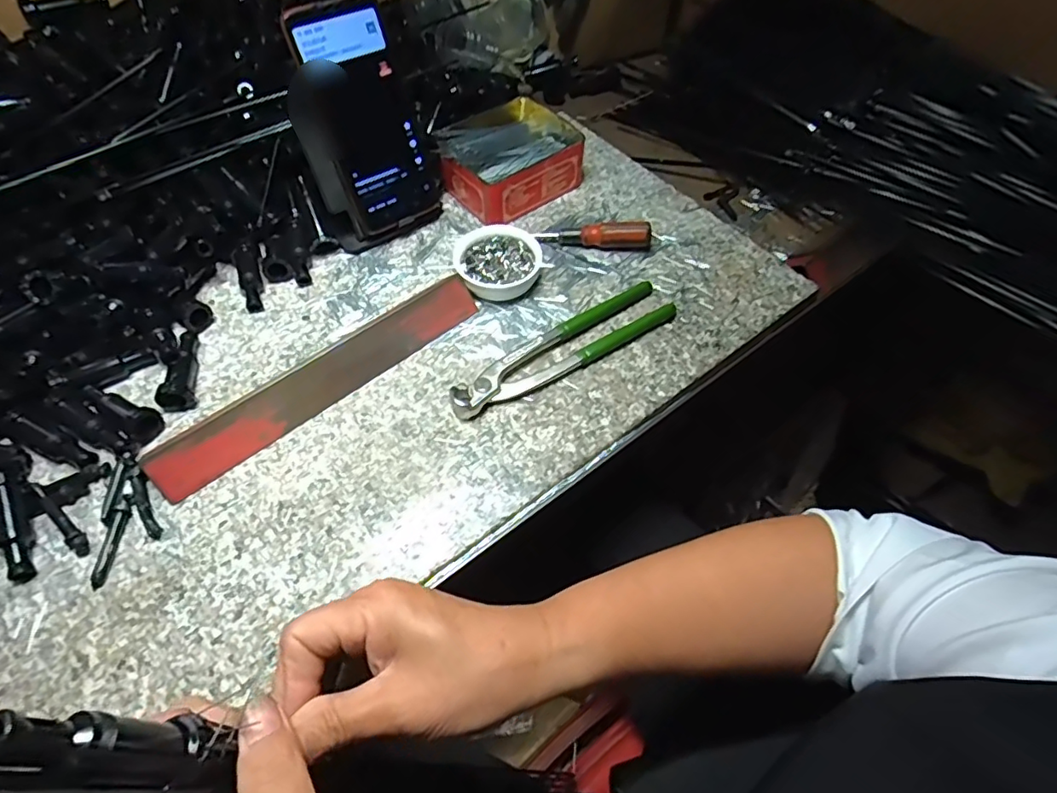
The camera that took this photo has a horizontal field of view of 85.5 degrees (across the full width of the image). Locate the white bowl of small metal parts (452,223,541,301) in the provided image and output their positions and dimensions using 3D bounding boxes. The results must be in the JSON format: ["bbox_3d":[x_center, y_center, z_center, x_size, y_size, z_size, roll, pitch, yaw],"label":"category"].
[{"bbox_3d":[-0.026,-0.113,0.486,0.072,0.029,0.066,0,56,0],"label":"white bowl of small metal parts"}]

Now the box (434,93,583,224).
[{"bbox_3d":[-0.019,-0.230,0.553,0.124,0.050,0.106,-37,64,-22],"label":"box"}]

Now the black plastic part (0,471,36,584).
[{"bbox_3d":[-0.320,0.080,0.351,0.014,0.012,0.068,-23,78,-15],"label":"black plastic part"}]

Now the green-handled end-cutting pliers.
[{"bbox_3d":[0.028,-0.041,0.446,0.199,0.017,0.044,-30,61,-19],"label":"green-handled end-cutting pliers"}]

